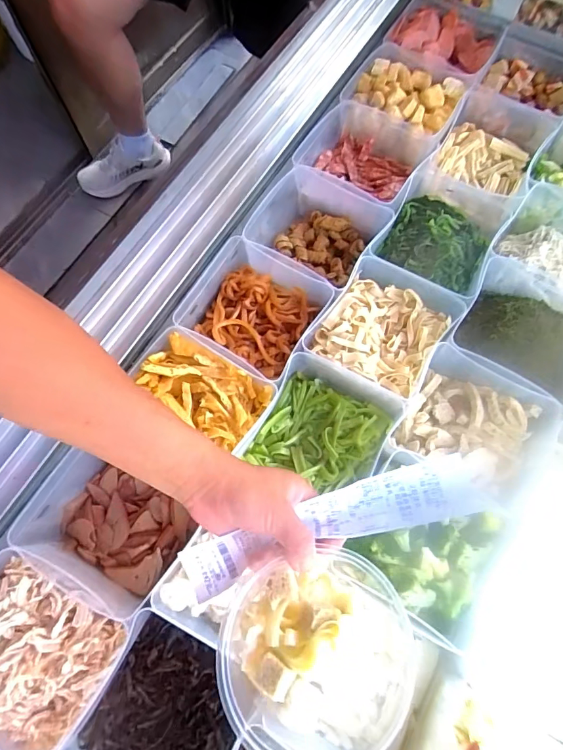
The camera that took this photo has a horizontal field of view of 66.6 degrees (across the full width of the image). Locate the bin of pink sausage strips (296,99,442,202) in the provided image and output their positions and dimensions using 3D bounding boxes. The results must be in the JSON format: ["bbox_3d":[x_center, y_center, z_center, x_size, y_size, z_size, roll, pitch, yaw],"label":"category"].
[{"bbox_3d":[0.135,-0.351,0.722,0.184,0.074,0.160,30,79,7],"label":"bin of pink sausage strips"}]

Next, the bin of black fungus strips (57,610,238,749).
[{"bbox_3d":[-0.137,0.413,0.501,0.170,0.081,0.174,27,78,6],"label":"bin of black fungus strips"}]

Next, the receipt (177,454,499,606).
[{"bbox_3d":[0.048,0.143,0.404,0.296,0.032,0.055,-20,78,4],"label":"receipt"}]

